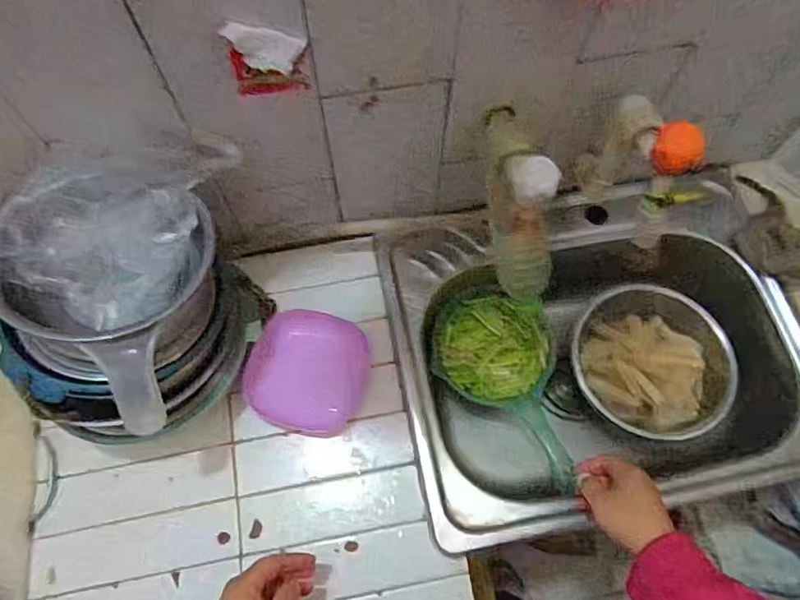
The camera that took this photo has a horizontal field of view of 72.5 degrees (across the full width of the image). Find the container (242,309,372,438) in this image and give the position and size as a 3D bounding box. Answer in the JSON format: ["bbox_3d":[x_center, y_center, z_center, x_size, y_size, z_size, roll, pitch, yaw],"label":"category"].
[{"bbox_3d":[-0.107,0.087,0.654,0.133,0.036,0.131,15,68,4],"label":"container"}]

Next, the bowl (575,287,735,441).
[{"bbox_3d":[0.343,0.086,0.751,0.204,0.087,0.204,0,67,0],"label":"bowl"}]

